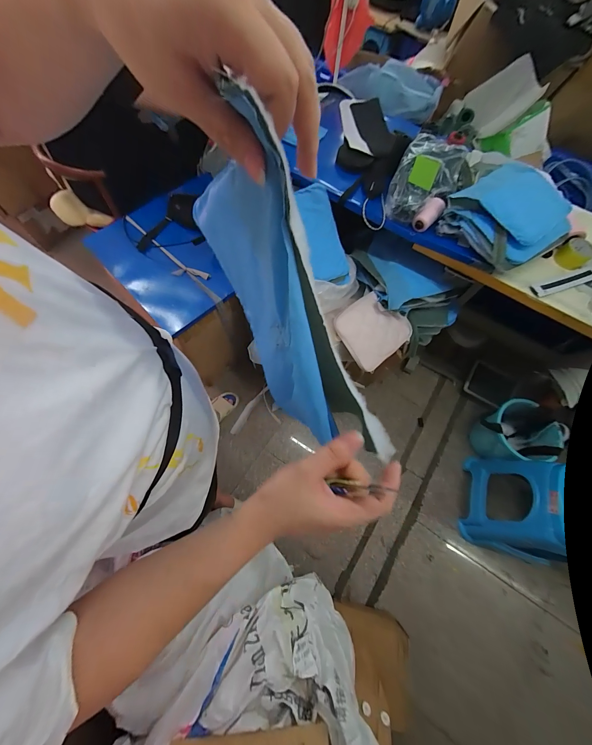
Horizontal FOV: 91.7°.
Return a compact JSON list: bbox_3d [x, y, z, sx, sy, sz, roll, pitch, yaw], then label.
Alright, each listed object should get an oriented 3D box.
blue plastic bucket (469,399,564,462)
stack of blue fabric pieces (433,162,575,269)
[{"bbox_3d":[0.992,0.282,1.313,0.274,0.250,0.262,1,67,-3],"label":"blue plastic bucket"},{"bbox_3d":[0.675,-0.492,0.886,0.363,0.099,0.299,-34,73,-16],"label":"stack of blue fabric pieces"}]

